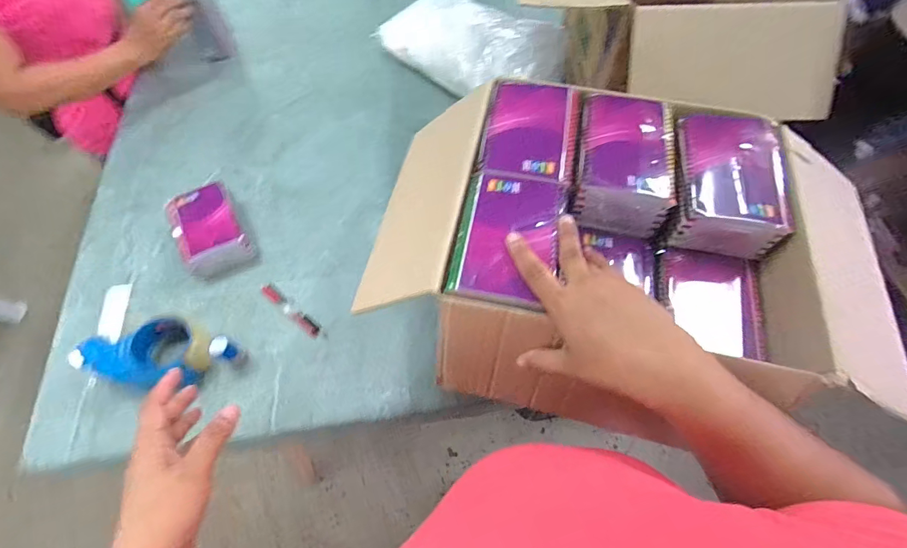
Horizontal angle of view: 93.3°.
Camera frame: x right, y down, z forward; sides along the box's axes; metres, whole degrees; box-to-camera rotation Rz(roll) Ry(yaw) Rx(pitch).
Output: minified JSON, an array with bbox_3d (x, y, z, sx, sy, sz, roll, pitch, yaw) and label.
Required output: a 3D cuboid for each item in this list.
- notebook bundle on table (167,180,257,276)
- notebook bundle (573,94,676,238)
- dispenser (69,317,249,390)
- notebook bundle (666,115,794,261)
[{"bbox_3d":[-0.397,-0.068,0.703,0.095,0.062,0.136,-26,65,-12],"label":"notebook bundle on table"},{"bbox_3d":[0.176,-0.120,0.446,0.091,0.077,0.133,10,63,6],"label":"notebook bundle"},{"bbox_3d":[-0.418,0.114,0.609,0.204,0.055,0.089,-8,63,-4],"label":"dispenser"},{"bbox_3d":[0.273,-0.091,0.435,0.100,0.057,0.146,8,63,5],"label":"notebook bundle"}]

